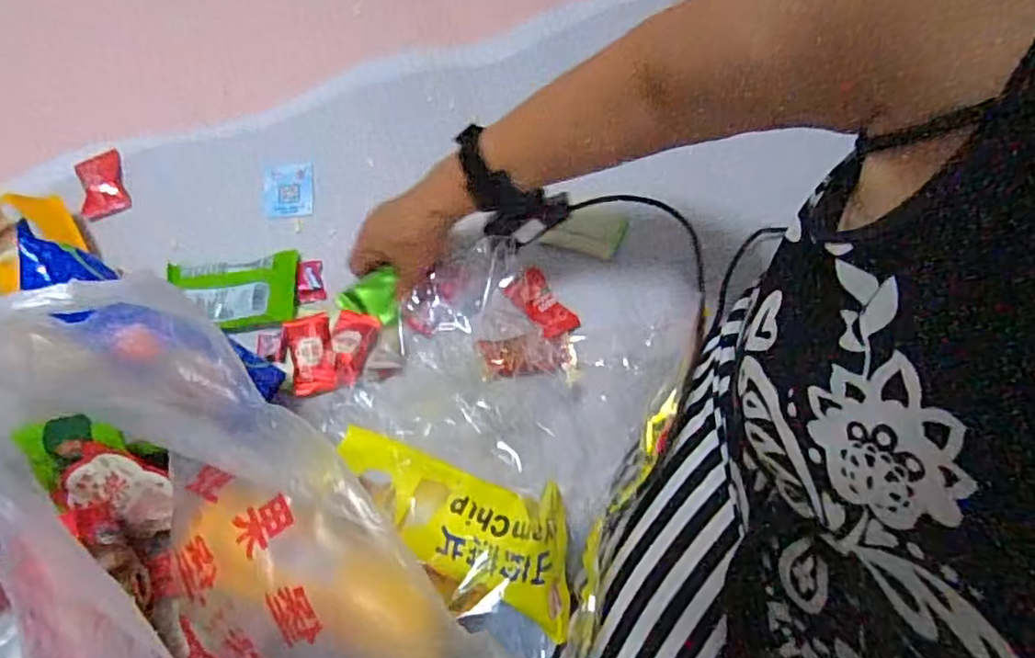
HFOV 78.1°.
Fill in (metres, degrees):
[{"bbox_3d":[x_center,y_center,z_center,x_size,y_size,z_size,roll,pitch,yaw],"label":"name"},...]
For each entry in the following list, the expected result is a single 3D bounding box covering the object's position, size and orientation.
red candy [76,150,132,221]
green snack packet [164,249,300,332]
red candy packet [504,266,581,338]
[{"bbox_3d":[-0.419,-0.147,0.641,0.038,0.012,0.072,-21,71,-5],"label":"red candy"},{"bbox_3d":[-0.266,-0.036,0.585,0.121,0.014,0.071,-6,71,0],"label":"green snack packet"},{"bbox_3d":[0.022,-0.024,0.587,0.038,0.007,0.073,-35,73,-10],"label":"red candy packet"}]

